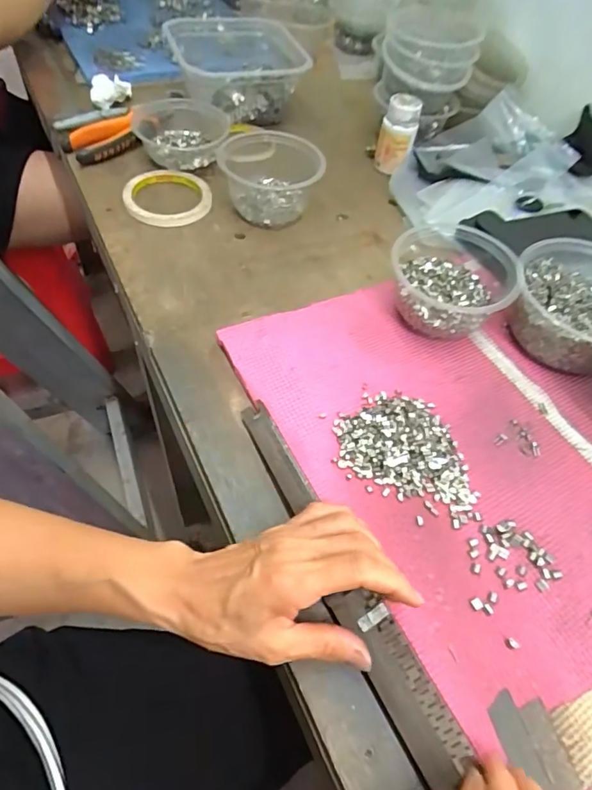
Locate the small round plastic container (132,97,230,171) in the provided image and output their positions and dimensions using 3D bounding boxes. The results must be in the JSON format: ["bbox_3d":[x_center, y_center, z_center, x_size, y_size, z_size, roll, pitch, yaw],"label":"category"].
[{"bbox_3d":[-0.145,-0.330,0.616,0.120,0.040,0.119,-4,56,-10],"label":"small round plastic container"}]

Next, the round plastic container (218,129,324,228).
[{"bbox_3d":[-0.032,-0.256,0.563,0.106,0.059,0.131,-10,57,-14],"label":"round plastic container"}]

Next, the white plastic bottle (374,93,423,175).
[{"bbox_3d":[0.130,-0.333,0.621,0.044,0.075,0.046,16,55,4],"label":"white plastic bottle"}]

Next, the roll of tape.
[{"bbox_3d":[-0.147,-0.232,0.564,0.095,0.016,0.098,0,55,-8],"label":"roll of tape"}]

